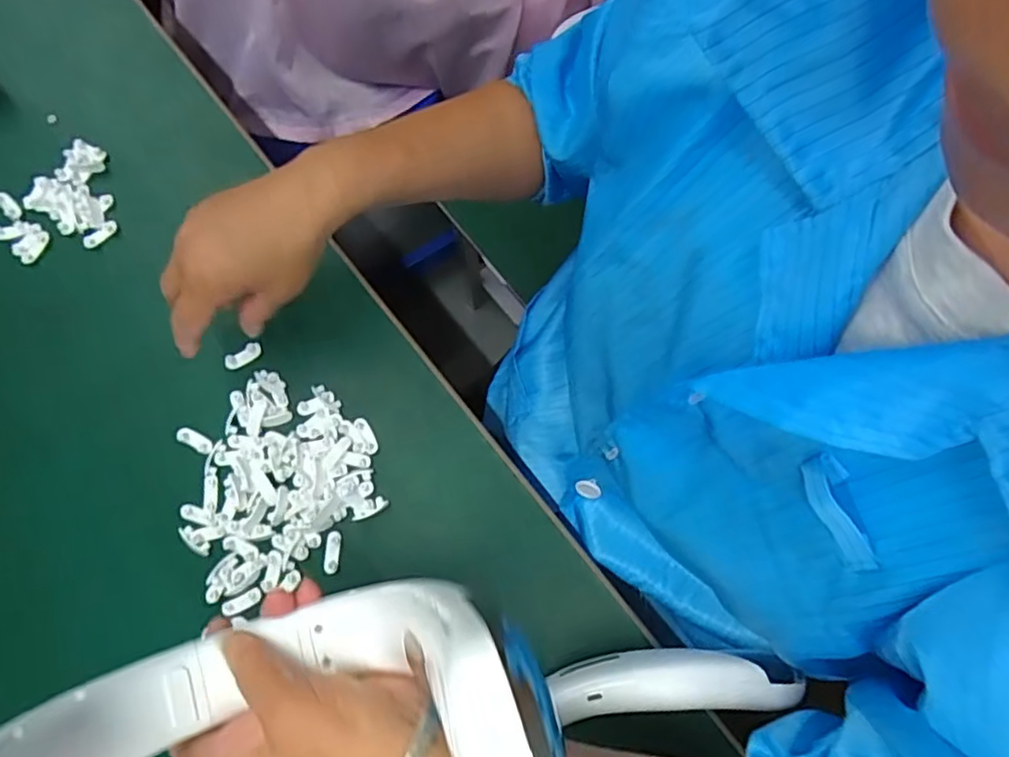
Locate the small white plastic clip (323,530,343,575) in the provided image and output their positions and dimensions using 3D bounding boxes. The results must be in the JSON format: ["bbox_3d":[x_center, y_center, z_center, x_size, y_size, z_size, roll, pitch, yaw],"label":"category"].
[{"bbox_3d":[-0.122,0.123,0.441,0.011,0.004,0.029,5,79,1],"label":"small white plastic clip"}]

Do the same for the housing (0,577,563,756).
[{"bbox_3d":[-0.085,0.121,0.221,0.192,0.203,0.062,-20,79,-4],"label":"housing"}]

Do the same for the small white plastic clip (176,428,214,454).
[{"bbox_3d":[-0.226,0.045,0.456,0.028,0.006,0.011,27,80,5],"label":"small white plastic clip"}]

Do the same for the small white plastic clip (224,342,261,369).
[{"bbox_3d":[-0.196,-0.017,0.469,0.029,0.004,0.012,-33,80,-6],"label":"small white plastic clip"}]

